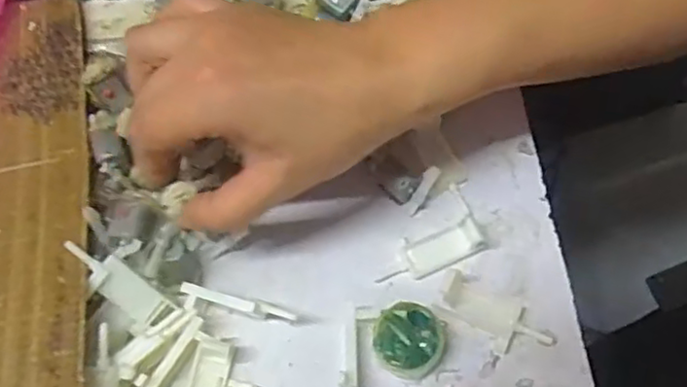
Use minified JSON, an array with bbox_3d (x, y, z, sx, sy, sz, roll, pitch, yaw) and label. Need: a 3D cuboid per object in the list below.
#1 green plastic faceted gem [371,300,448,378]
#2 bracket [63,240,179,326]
[{"bbox_3d":[0.031,0.071,0.322,0.034,0.017,0.036,-1,63,2],"label":"green plastic faceted gem"},{"bbox_3d":[-0.108,0.043,0.321,0.057,0.007,0.018,39,68,-12],"label":"bracket"}]

